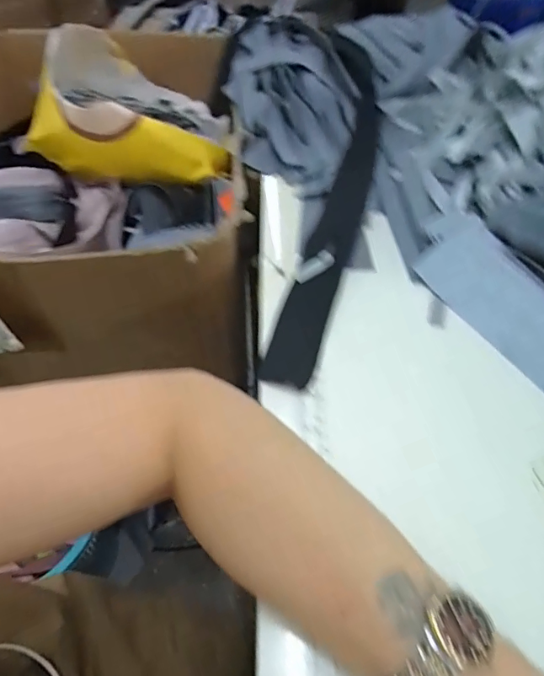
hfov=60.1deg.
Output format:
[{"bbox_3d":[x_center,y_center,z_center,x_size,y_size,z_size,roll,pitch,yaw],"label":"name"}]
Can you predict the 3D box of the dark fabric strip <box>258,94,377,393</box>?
[{"bbox_3d":[0.059,-0.109,0.419,0.038,0.025,0.358,13,51,11],"label":"dark fabric strip"}]

